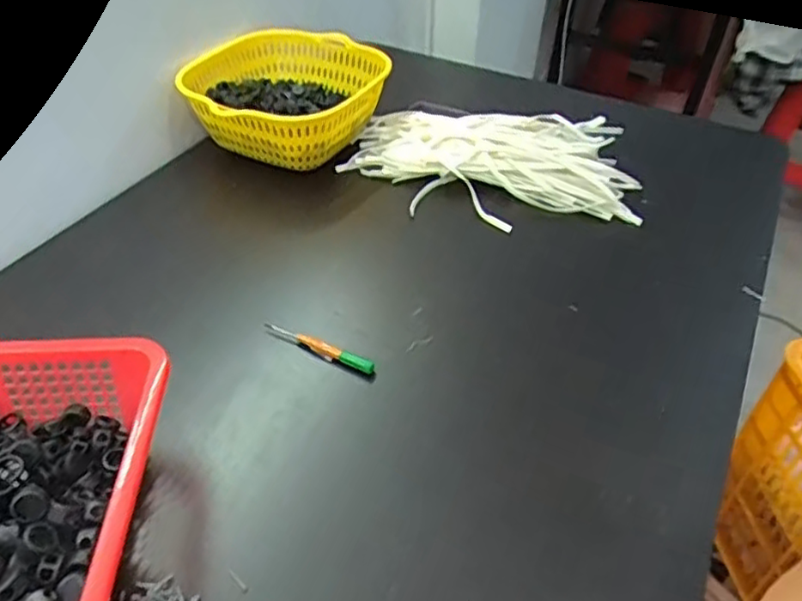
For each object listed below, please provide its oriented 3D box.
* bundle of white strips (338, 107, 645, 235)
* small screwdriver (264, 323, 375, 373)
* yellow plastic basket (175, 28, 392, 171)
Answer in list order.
[{"bbox_3d":[0.096,-0.147,0.694,0.305,0.045,0.179,1,41,1],"label":"bundle of white strips"},{"bbox_3d":[-0.063,0.036,0.508,0.096,0.012,0.008,21,46,20],"label":"small screwdriver"},{"bbox_3d":[-0.123,-0.225,0.722,0.194,0.069,0.204,14,43,16],"label":"yellow plastic basket"}]

